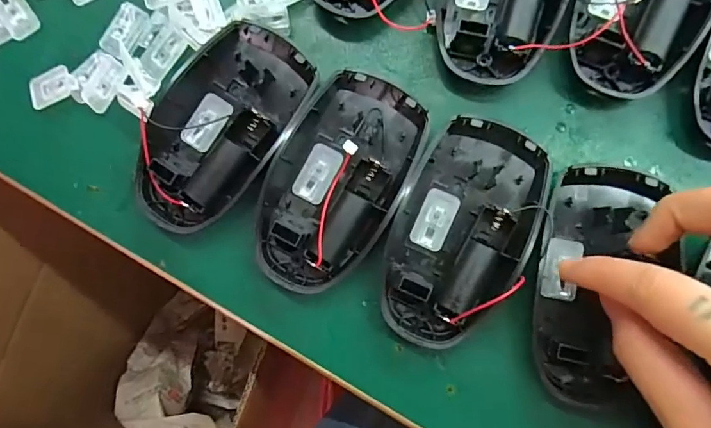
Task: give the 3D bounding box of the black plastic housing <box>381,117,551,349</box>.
[{"bbox_3d":[0.048,0.009,0.218,0.058,0.020,0.102,23,87,5],"label":"black plastic housing"}]

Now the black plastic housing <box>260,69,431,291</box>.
[{"bbox_3d":[-0.009,-0.015,0.221,0.058,0.018,0.101,26,87,5],"label":"black plastic housing"}]

